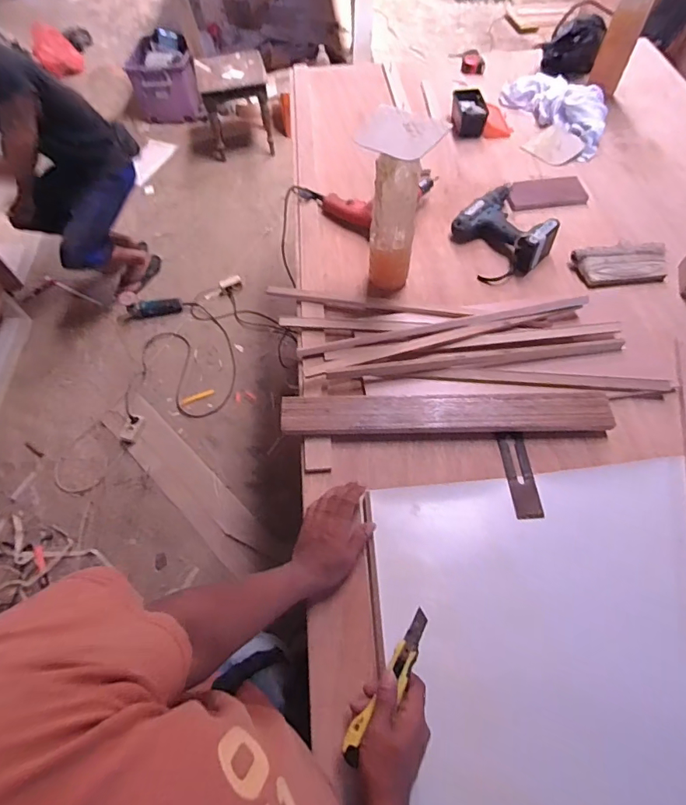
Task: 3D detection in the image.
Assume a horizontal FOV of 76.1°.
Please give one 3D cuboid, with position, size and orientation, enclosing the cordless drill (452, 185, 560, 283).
[{"bbox_3d":[0.349,-0.392,0.982,0.196,0.071,0.242,-22,61,-9],"label":"cordless drill"}]

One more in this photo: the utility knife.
[{"bbox_3d":[0.057,0.353,0.547,0.028,0.019,0.189,30,75,19],"label":"utility knife"}]

